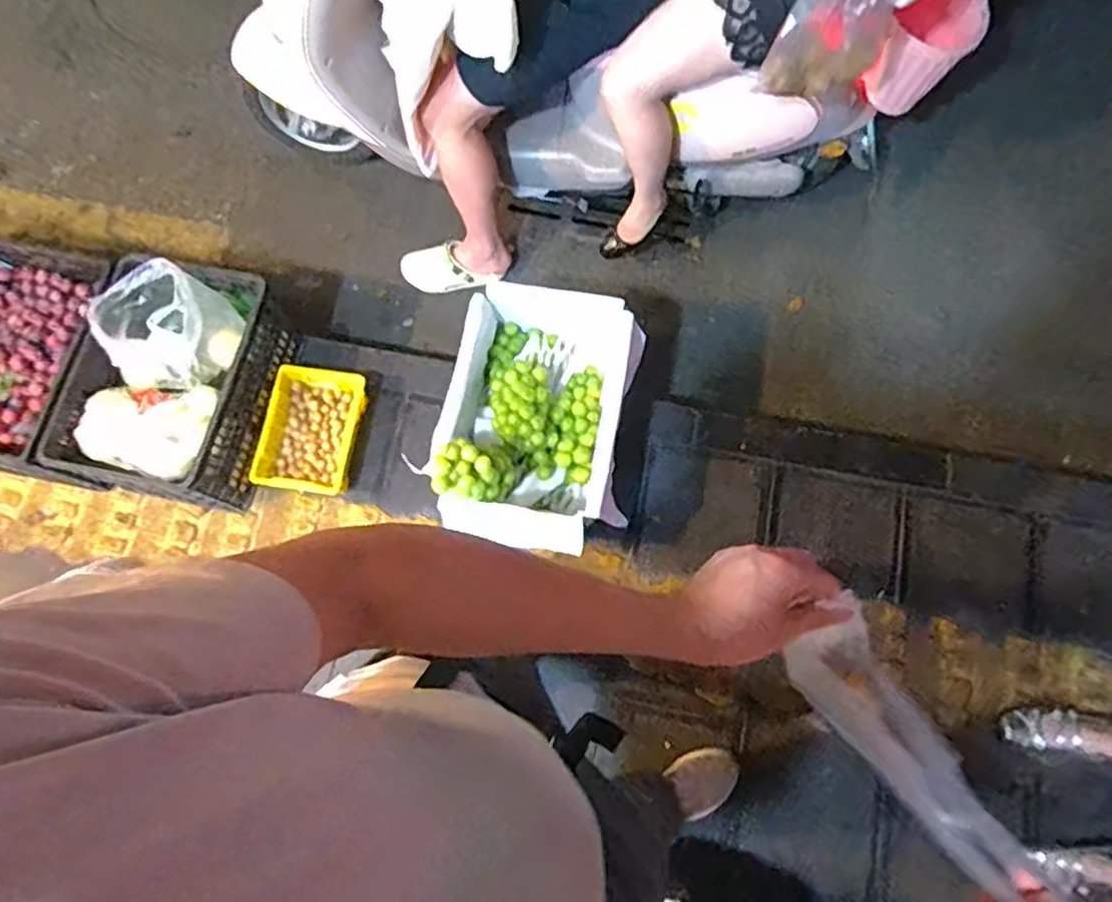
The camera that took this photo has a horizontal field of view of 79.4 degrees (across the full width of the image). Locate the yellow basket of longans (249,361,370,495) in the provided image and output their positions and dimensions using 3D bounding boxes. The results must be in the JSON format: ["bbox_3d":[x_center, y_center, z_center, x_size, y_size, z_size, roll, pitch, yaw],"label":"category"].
[{"bbox_3d":[-0.581,-0.050,1.606,0.212,0.069,0.300,8,76,4],"label":"yellow basket of longans"}]

